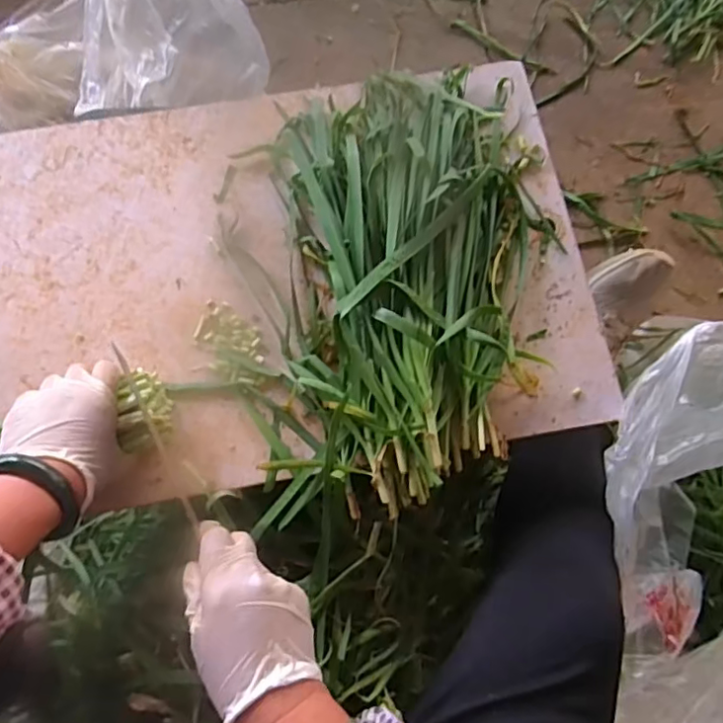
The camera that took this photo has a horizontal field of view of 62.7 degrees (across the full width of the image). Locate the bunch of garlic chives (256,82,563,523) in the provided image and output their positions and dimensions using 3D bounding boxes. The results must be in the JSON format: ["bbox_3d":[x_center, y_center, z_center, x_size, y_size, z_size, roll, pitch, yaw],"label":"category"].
[{"bbox_3d":[0.045,-0.096,0.558,0.278,0.063,0.441,1,75,-1],"label":"bunch of garlic chives"}]

